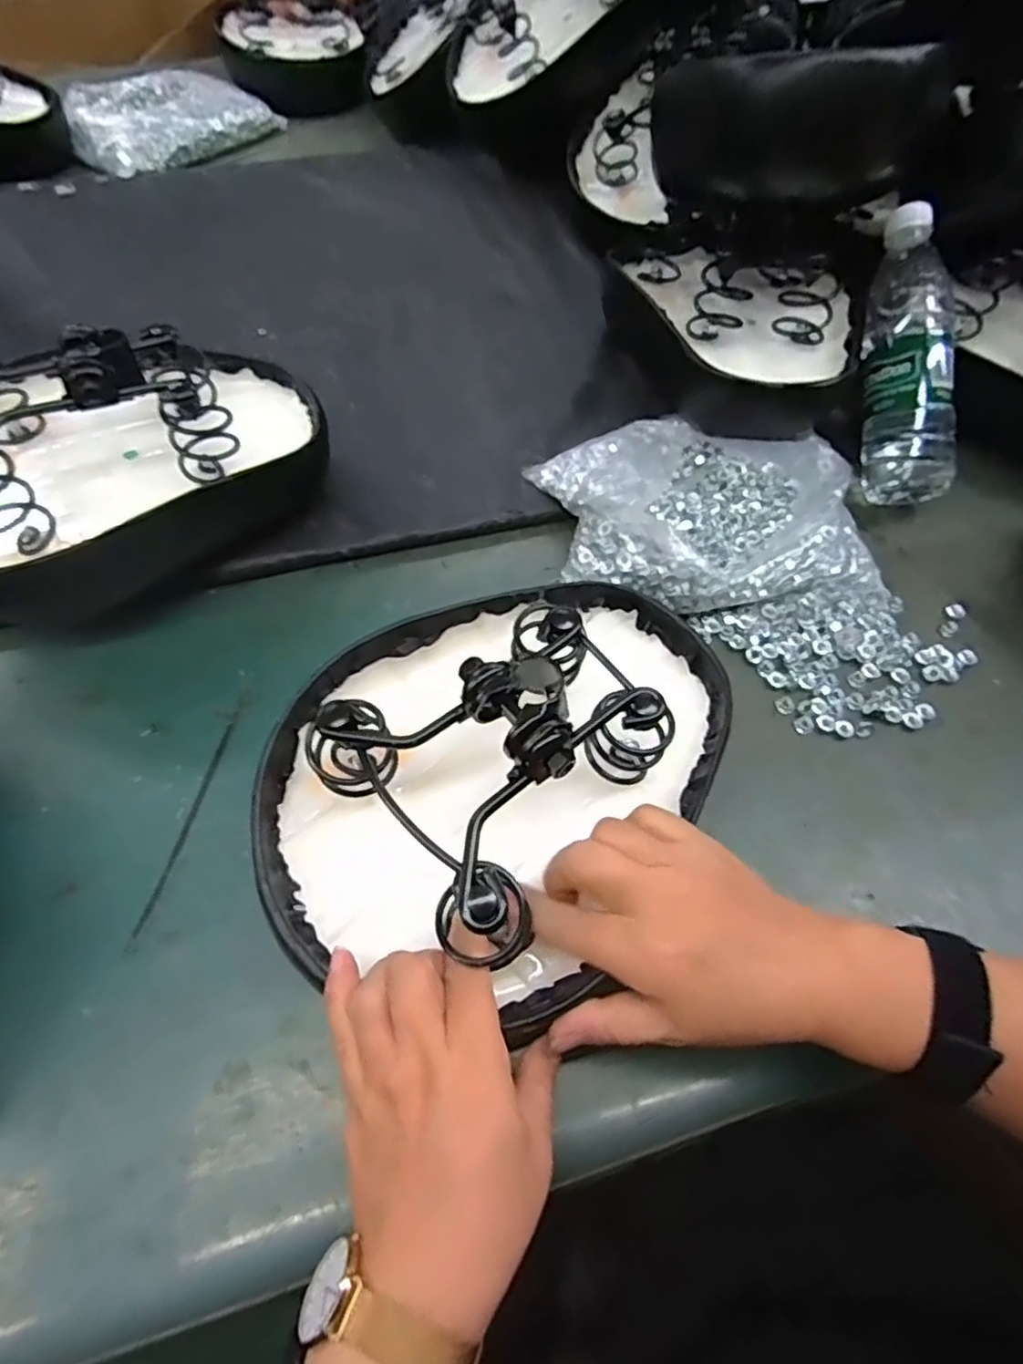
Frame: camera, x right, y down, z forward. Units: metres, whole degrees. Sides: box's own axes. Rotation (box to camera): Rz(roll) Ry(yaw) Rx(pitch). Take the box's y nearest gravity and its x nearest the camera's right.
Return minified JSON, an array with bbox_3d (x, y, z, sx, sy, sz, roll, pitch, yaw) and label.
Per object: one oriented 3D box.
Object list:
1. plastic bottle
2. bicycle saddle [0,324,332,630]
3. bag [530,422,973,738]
[{"bbox_3d":[0.322,-0.266,0.548,0.061,0.063,0.232,0,90,-2],"label":"plastic bottle"},{"bbox_3d":[-0.278,-0.163,0.482,0.280,0.141,0.168,-28,65,-16],"label":"bicycle saddle"},{"bbox_3d":[0.182,-0.108,0.506,0.339,0.056,0.219,40,67,19],"label":"bag"}]

